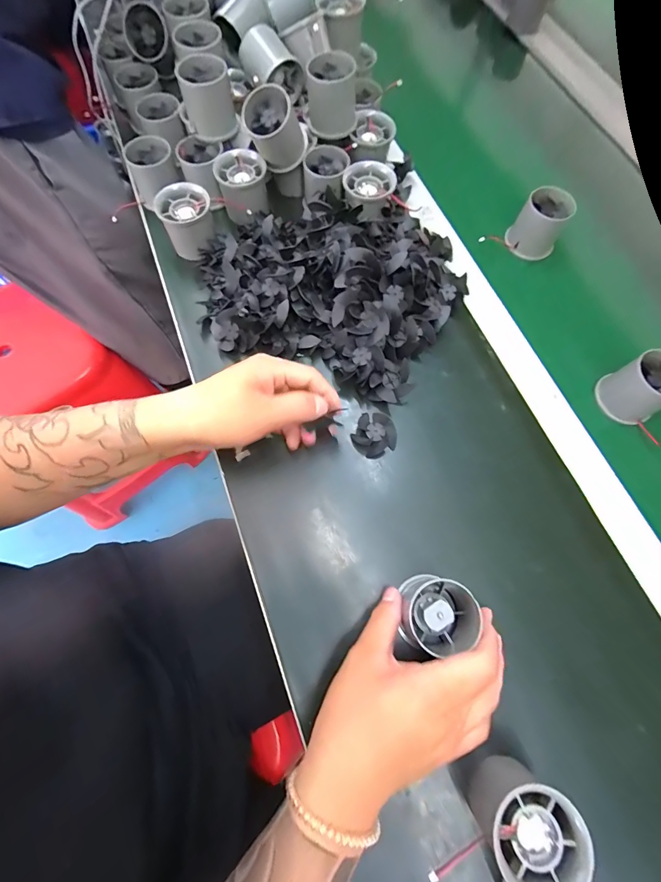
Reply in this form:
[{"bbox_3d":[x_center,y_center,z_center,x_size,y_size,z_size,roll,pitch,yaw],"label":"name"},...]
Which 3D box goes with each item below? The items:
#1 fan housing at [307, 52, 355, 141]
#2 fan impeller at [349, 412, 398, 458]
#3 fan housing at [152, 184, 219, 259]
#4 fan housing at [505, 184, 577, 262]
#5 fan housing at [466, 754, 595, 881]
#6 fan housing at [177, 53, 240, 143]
[{"bbox_3d":[0.003,-0.373,0.413,0.053,0.058,0.049,2,69,-1],"label":"fan housing"},{"bbox_3d":[0.042,-0.004,0.357,0.040,0.017,0.038,1,70,-2],"label":"fan impeller"},{"bbox_3d":[-0.155,-0.237,0.417,0.053,0.051,0.056,-17,71,-8],"label":"fan housing"},{"bbox_3d":[0.240,-0.249,0.433,0.053,0.050,0.053,1,70,-2],"label":"fan housing"},{"bbox_3d":[0.122,0.244,0.243,0.051,0.065,0.054,-27,73,-11],"label":"fan housing"},{"bbox_3d":[-0.134,-0.375,0.416,0.051,0.062,0.056,-12,70,-6],"label":"fan housing"}]

